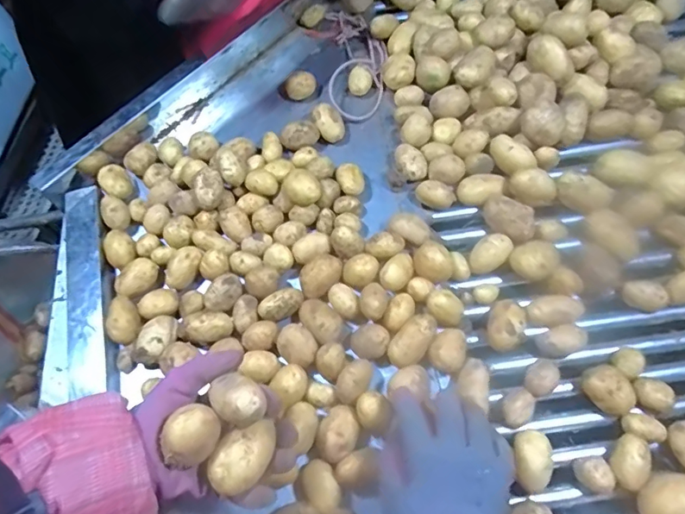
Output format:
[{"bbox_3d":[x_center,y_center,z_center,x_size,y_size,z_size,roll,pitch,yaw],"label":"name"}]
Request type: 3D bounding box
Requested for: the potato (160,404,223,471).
[{"bbox_3d":[-0.116,0.139,0.382,0.042,0.033,0.034,-33,68,-12],"label":"potato"}]

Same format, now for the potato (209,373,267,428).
[{"bbox_3d":[-0.084,0.112,0.387,0.036,0.027,0.045,-38,69,-14],"label":"potato"}]

